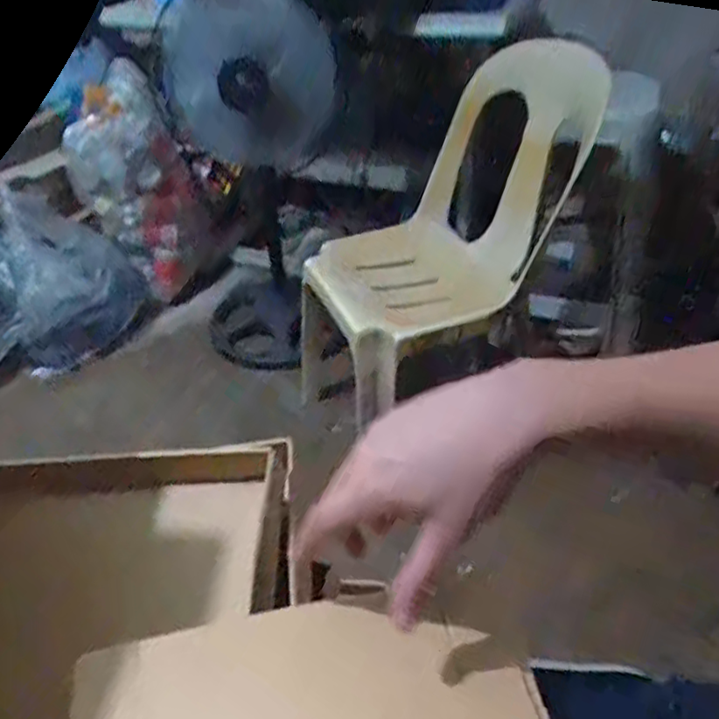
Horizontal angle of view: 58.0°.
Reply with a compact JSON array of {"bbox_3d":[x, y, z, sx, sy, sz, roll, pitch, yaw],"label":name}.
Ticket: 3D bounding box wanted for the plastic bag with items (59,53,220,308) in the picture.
[{"bbox_3d":[-0.568,-0.448,1.734,0.237,0.480,0.264,24,46,29],"label":"plastic bag with items"}]

